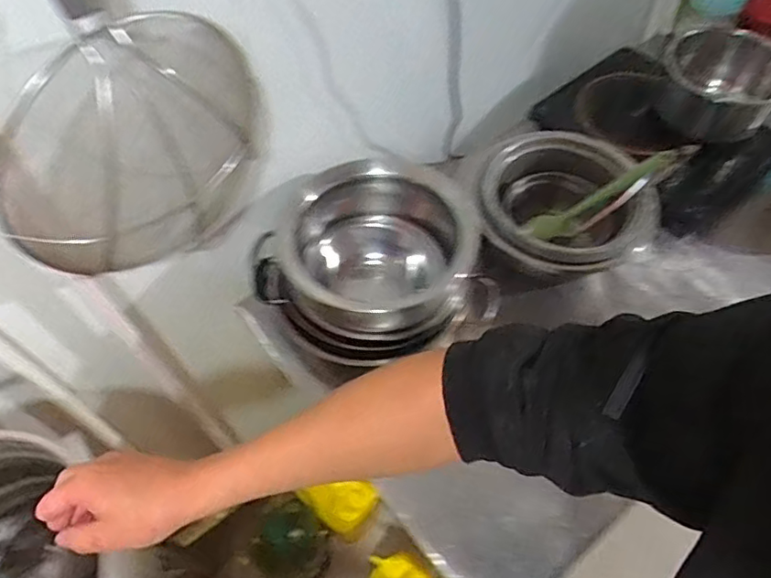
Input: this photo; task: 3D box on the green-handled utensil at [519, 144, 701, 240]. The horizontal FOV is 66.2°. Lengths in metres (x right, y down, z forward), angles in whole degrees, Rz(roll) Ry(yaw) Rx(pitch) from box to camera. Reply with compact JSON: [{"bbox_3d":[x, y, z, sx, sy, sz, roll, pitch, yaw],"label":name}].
[{"bbox_3d":[0.333,-0.140,0.885,0.260,0.043,0.038,-30,56,17],"label":"green-handled utensil"}]

